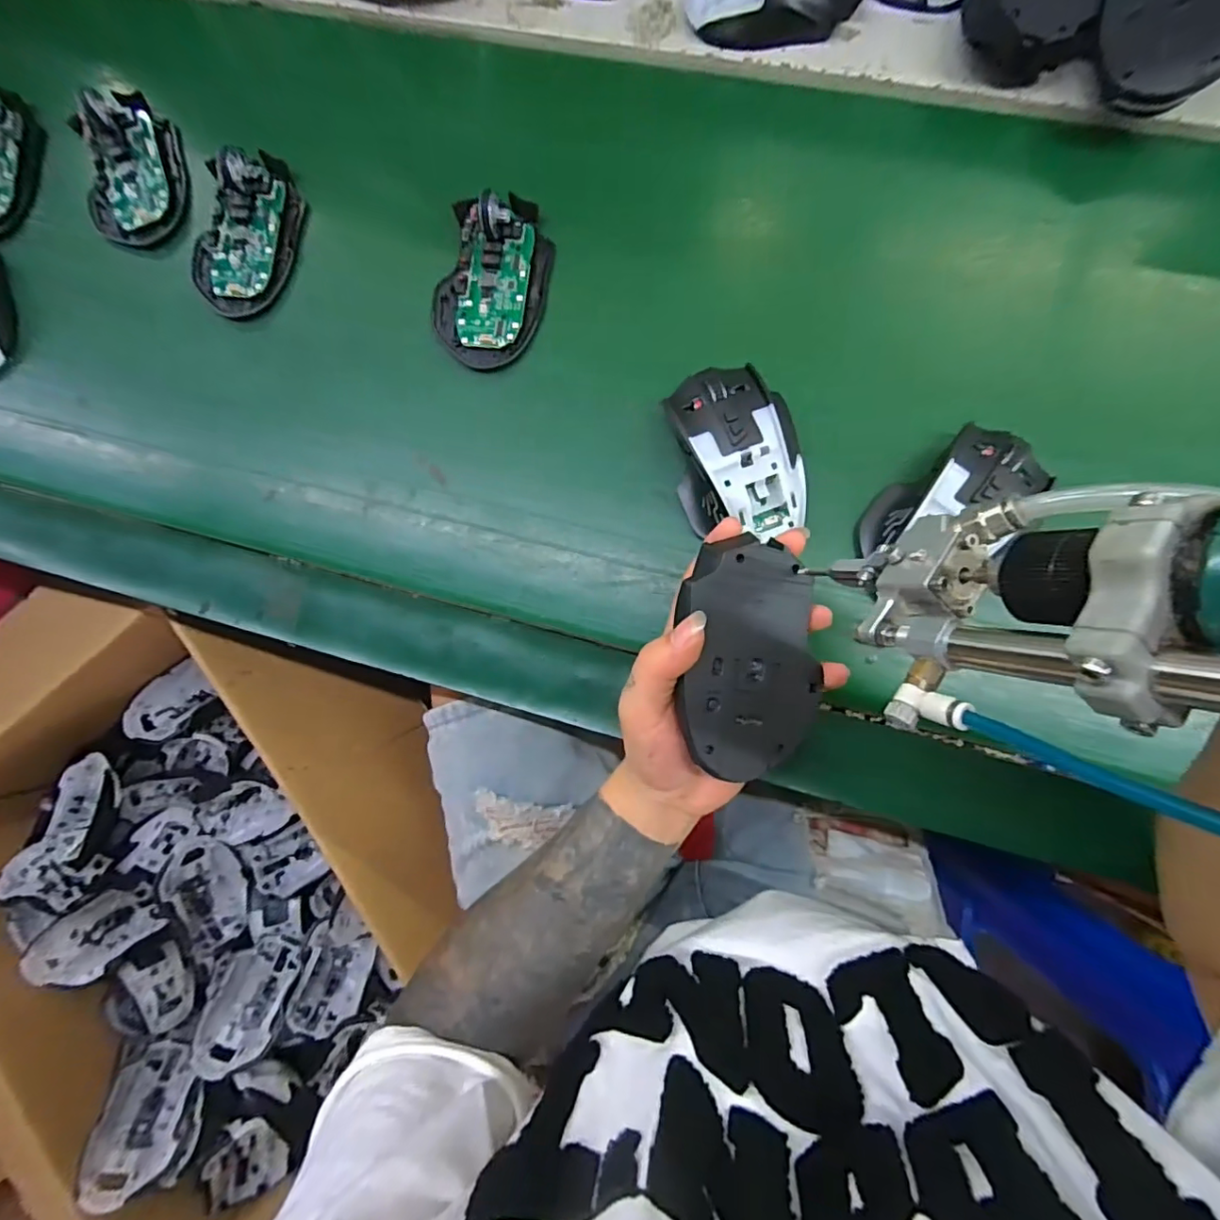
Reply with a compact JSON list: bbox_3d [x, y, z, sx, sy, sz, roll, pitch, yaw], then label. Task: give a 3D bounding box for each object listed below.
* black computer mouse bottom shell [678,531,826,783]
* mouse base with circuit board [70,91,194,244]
[{"bbox_3d":[0.064,0.023,0.279,0.070,0.030,0.108,-4,91,-18],"label":"black computer mouse bottom shell"},{"bbox_3d":[-0.353,-0.327,0.409,0.072,0.023,0.117,-6,83,3],"label":"mouse base with circuit board"}]

